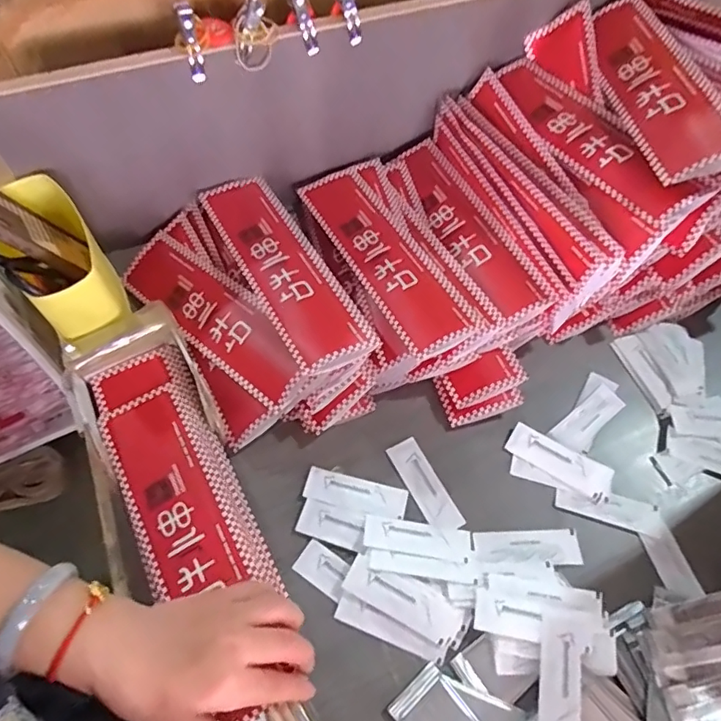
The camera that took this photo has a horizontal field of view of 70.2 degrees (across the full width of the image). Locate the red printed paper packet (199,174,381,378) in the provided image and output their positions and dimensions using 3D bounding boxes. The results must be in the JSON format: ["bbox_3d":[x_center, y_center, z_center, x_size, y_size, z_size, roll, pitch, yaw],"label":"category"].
[{"bbox_3d":[-0.079,-0.097,0.509,0.073,0.016,0.275,-27,57,-9],"label":"red printed paper packet"}]

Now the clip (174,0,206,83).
[{"bbox_3d":[-0.150,-0.281,0.454,0.014,0.059,0.015,-16,62,-9],"label":"clip"}]

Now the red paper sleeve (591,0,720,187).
[{"bbox_3d":[0.282,-0.273,0.499,0.070,0.013,0.265,-19,55,21],"label":"red paper sleeve"}]

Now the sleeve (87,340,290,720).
[{"bbox_3d":[-0.144,0.129,0.439,0.090,0.034,0.313,-26,66,-15],"label":"sleeve"}]

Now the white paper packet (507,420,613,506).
[{"bbox_3d":[0.188,0.094,0.484,0.097,0.006,0.034,30,76,14],"label":"white paper packet"}]

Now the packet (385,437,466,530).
[{"bbox_3d":[0.059,0.114,0.473,0.030,0.005,0.091,-25,65,-15],"label":"packet"}]

